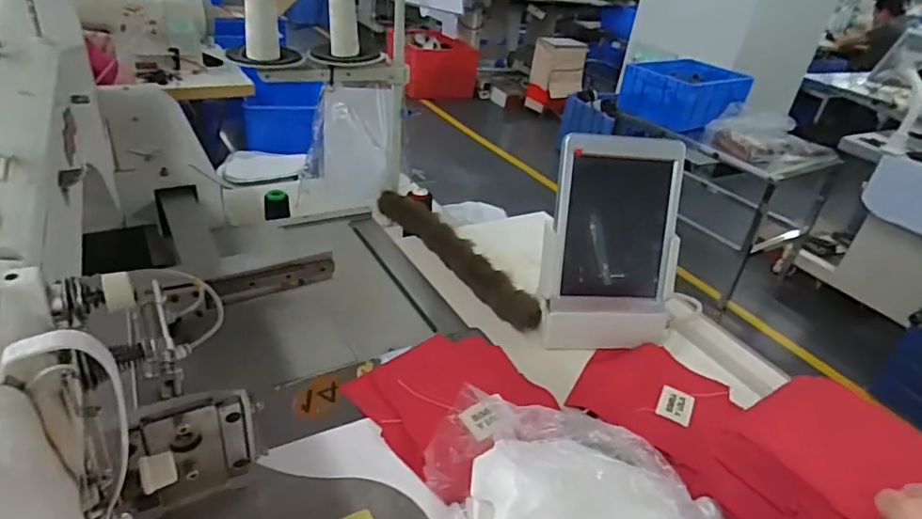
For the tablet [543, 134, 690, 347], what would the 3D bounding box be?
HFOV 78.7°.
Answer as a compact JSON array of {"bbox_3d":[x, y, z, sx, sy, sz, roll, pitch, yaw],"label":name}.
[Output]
[{"bbox_3d":[0.183,-0.018,0.663,0.165,0.247,0.041,0,9,-7],"label":"tablet"}]

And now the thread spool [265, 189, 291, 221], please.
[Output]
[{"bbox_3d":[-0.304,-0.090,0.929,0.039,0.041,0.034,-1,33,-15],"label":"thread spool"}]

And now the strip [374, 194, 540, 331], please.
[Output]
[{"bbox_3d":[-0.024,-0.022,0.823,0.041,0.033,0.397,-14,38,-31],"label":"strip"}]

